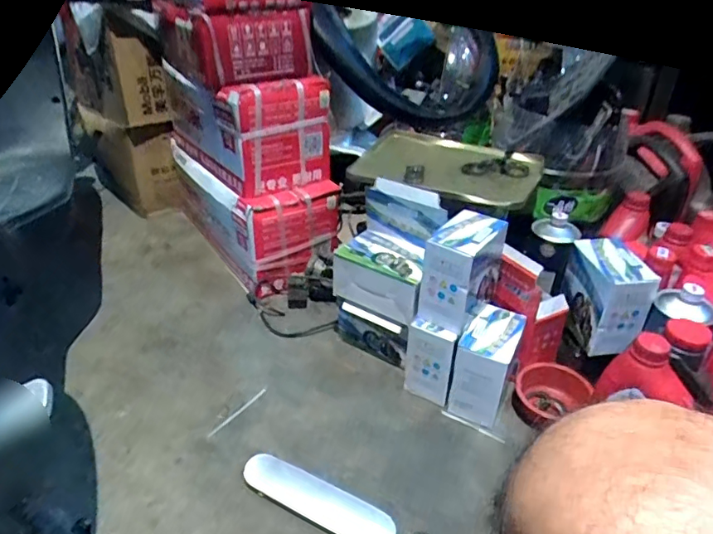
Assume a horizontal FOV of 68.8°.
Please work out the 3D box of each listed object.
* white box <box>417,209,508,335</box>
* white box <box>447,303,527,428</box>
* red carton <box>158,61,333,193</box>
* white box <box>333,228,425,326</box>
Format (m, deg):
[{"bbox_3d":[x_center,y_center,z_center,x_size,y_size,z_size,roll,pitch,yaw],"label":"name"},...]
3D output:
[{"bbox_3d":[0.161,0.001,0.796,0.085,0.139,0.132,19,37,26],"label":"white box"},{"bbox_3d":[0.206,0.154,0.823,0.077,0.136,0.124,17,36,23],"label":"white box"},{"bbox_3d":[-0.251,-0.335,1.133,0.213,0.192,0.421,-20,38,-28],"label":"red carton"},{"bbox_3d":[0.054,0.011,0.879,0.169,0.085,0.104,22,39,29],"label":"white box"}]

